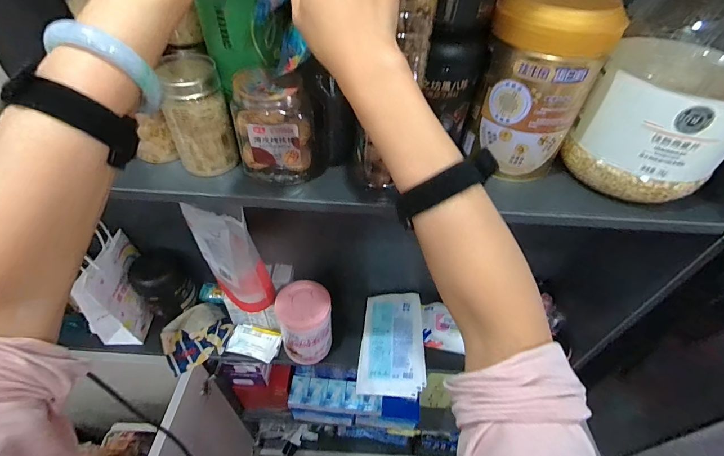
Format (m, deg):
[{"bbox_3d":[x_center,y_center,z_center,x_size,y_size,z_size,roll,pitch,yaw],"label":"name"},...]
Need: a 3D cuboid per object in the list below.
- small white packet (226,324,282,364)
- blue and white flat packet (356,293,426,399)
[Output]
[{"bbox_3d":[-0.226,0.239,0.757,0.100,0.024,0.070,10,47,6],"label":"small white packet"},{"bbox_3d":[0.064,0.244,0.772,0.134,0.015,0.216,-4,54,15],"label":"blue and white flat packet"}]

